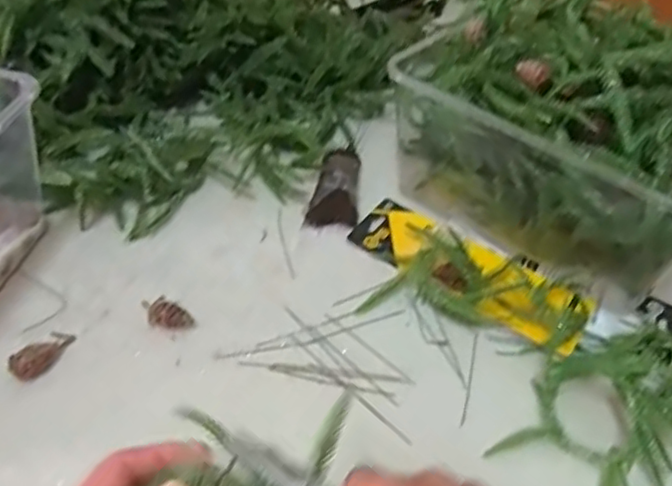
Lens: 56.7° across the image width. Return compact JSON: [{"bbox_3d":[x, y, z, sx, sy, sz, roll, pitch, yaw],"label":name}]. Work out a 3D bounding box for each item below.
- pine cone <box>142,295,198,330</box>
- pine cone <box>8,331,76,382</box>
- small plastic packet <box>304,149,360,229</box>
[{"bbox_3d":[-0.139,0.060,0.512,0.044,0.022,0.019,18,47,12],"label":"pine cone"},{"bbox_3d":[-0.224,0.084,0.478,0.022,0.017,0.051,26,32,19],"label":"pine cone"},{"bbox_3d":[0.000,-0.057,0.640,0.047,0.020,0.105,7,45,1],"label":"small plastic packet"}]

